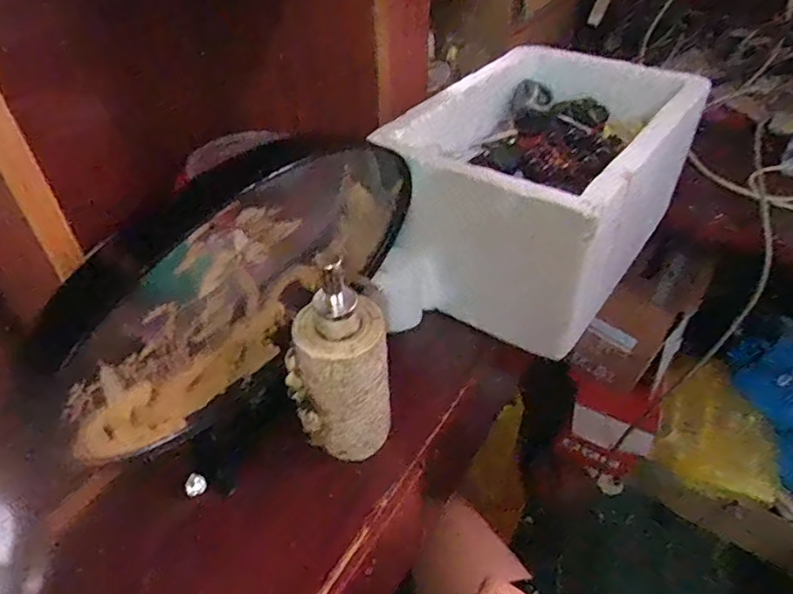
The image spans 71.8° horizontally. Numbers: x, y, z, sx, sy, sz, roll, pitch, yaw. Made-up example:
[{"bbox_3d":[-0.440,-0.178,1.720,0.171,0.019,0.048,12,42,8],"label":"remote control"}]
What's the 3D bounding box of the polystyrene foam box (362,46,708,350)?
[{"bbox_3d":[0.165,-0.124,0.606,0.244,0.172,0.344,28,50,29],"label":"polystyrene foam box"}]

